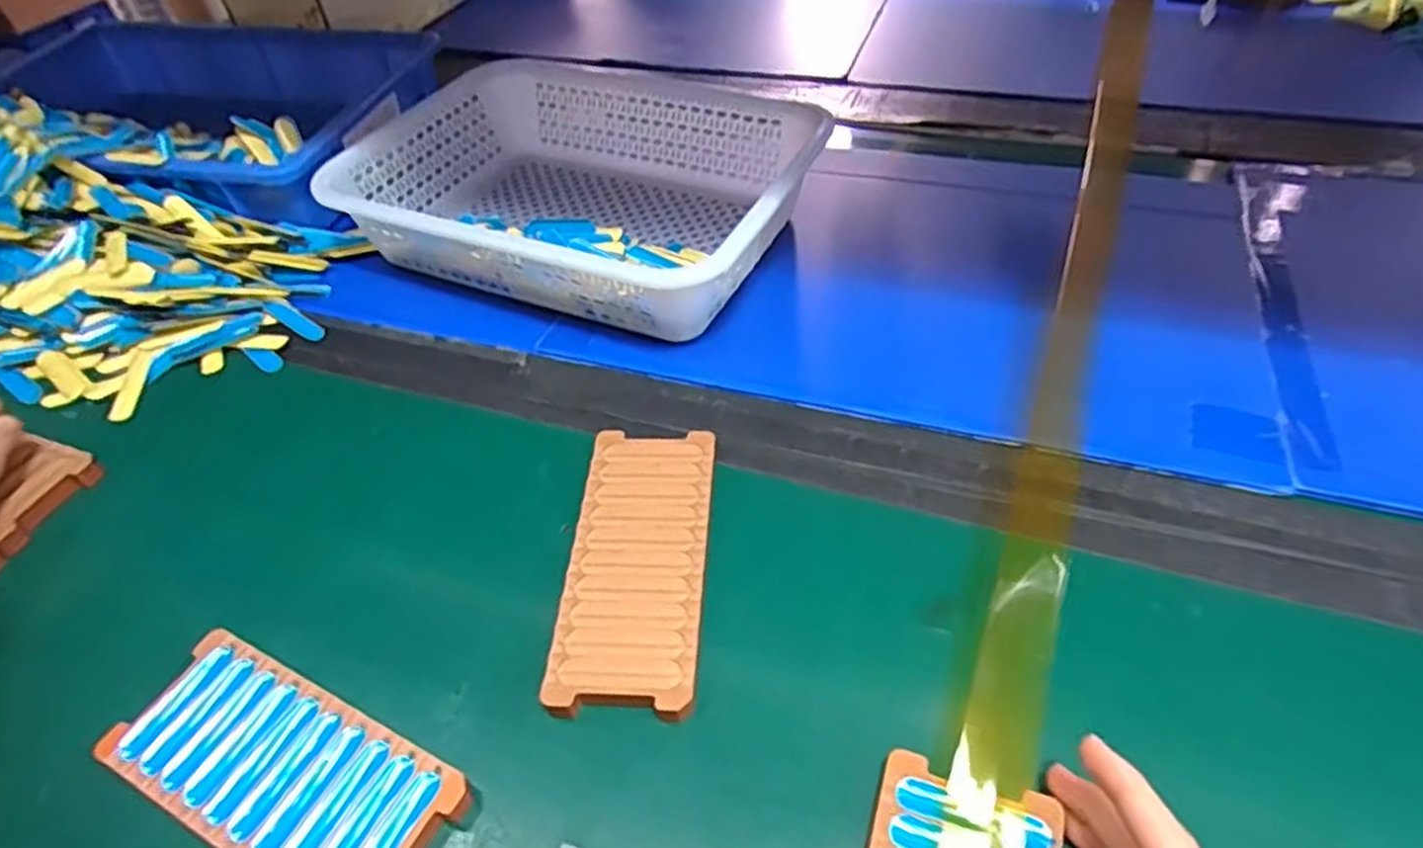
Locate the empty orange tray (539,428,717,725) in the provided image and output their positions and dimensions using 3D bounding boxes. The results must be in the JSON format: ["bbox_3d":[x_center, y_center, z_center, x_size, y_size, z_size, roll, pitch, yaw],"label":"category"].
[{"bbox_3d":[-0.040,0.077,0.445,0.075,0.015,0.174,0,48,6],"label":"empty orange tray"}]

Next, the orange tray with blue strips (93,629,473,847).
[{"bbox_3d":[-0.201,0.166,0.376,0.170,0.020,0.074,19,52,21],"label":"orange tray with blue strips"}]

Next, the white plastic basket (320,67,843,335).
[{"bbox_3d":[-0.100,-0.199,0.659,0.345,0.080,0.262,15,51,19],"label":"white plastic basket"}]

